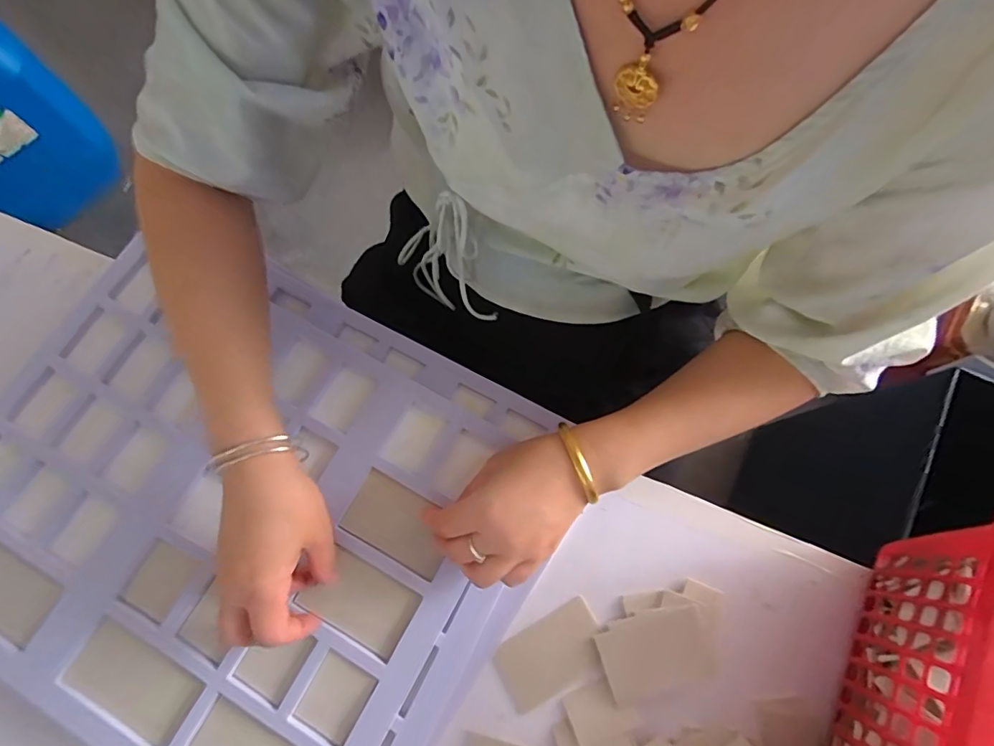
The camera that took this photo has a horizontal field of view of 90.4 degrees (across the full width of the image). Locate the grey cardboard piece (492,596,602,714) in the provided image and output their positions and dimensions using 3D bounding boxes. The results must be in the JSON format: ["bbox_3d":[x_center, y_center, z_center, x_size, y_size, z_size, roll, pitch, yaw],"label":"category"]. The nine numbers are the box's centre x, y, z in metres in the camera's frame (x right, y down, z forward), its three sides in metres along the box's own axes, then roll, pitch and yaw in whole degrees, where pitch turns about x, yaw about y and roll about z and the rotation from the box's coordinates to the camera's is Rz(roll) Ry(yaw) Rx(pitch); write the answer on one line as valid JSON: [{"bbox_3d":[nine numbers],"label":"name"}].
[{"bbox_3d":[0.045,0.232,0.406,0.088,0.004,0.054,-28,76,-8],"label":"grey cardboard piece"}]

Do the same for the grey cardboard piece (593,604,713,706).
[{"bbox_3d":[0.131,0.233,0.410,0.087,0.007,0.058,-17,77,-6],"label":"grey cardboard piece"}]

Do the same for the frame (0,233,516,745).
[{"bbox_3d":[-0.239,0.115,0.406,0.419,0.022,0.352,28,74,8],"label":"frame"}]

